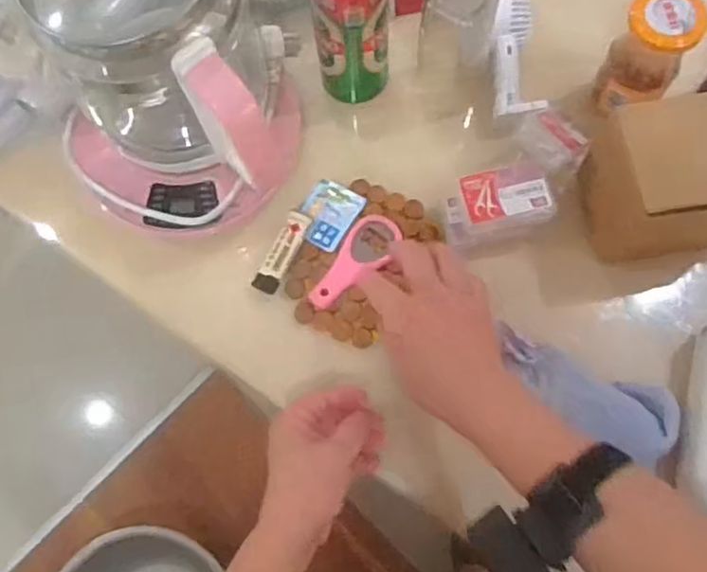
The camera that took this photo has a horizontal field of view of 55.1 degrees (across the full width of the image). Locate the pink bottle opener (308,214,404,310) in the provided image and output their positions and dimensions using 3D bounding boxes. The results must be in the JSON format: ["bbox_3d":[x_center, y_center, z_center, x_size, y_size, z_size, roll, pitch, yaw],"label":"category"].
[{"bbox_3d":[-0.001,-0.021,0.594,0.040,0.016,0.098,38,78,12],"label":"pink bottle opener"}]

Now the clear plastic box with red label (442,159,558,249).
[{"bbox_3d":[0.123,-0.070,0.580,0.086,0.039,0.056,-14,73,-2],"label":"clear plastic box with red label"}]

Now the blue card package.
[{"bbox_3d":[-0.023,-0.064,0.611,0.048,0.010,0.061,30,77,11],"label":"blue card package"}]

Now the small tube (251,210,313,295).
[{"bbox_3d":[-0.063,-0.030,0.601,0.023,0.013,0.078,25,76,9],"label":"small tube"}]

